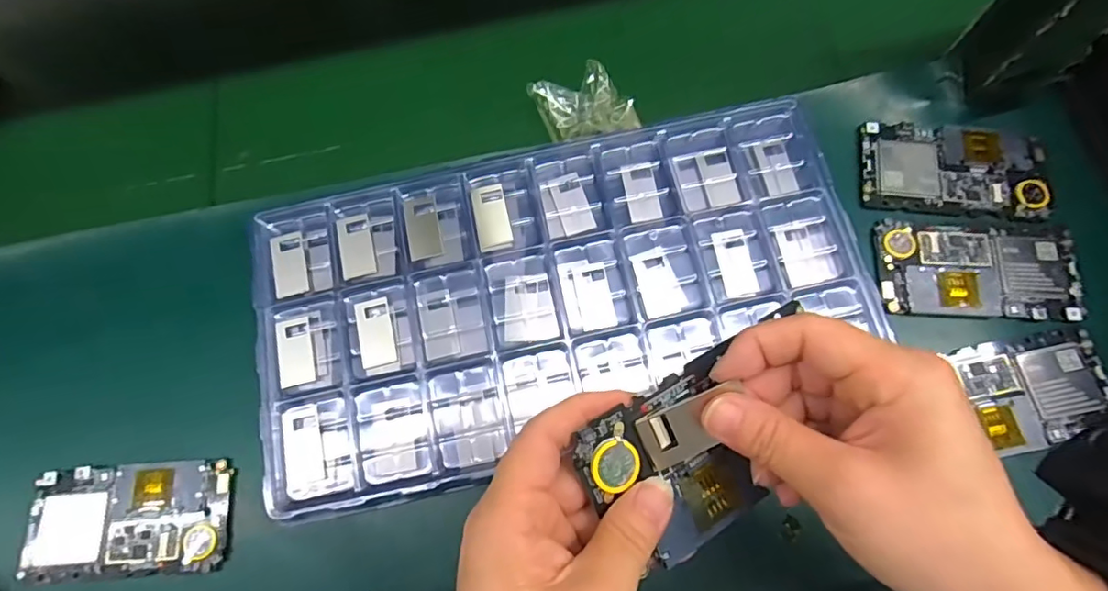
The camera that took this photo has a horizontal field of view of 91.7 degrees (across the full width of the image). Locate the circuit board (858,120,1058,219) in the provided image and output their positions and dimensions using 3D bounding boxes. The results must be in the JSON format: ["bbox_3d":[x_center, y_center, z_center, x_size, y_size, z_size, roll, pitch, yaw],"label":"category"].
[{"bbox_3d":[0.279,-0.089,0.376,0.120,0.012,0.065,5,76,2],"label":"circuit board"}]

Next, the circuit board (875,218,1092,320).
[{"bbox_3d":[0.278,-0.017,0.354,0.121,0.006,0.064,3,75,6],"label":"circuit board"}]

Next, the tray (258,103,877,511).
[{"bbox_3d":[0.002,-0.003,0.348,0.379,0.017,0.195,-13,76,-2],"label":"tray"}]

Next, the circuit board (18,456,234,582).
[{"bbox_3d":[-0.265,0.139,0.335,0.123,0.009,0.064,-3,76,0],"label":"circuit board"}]

